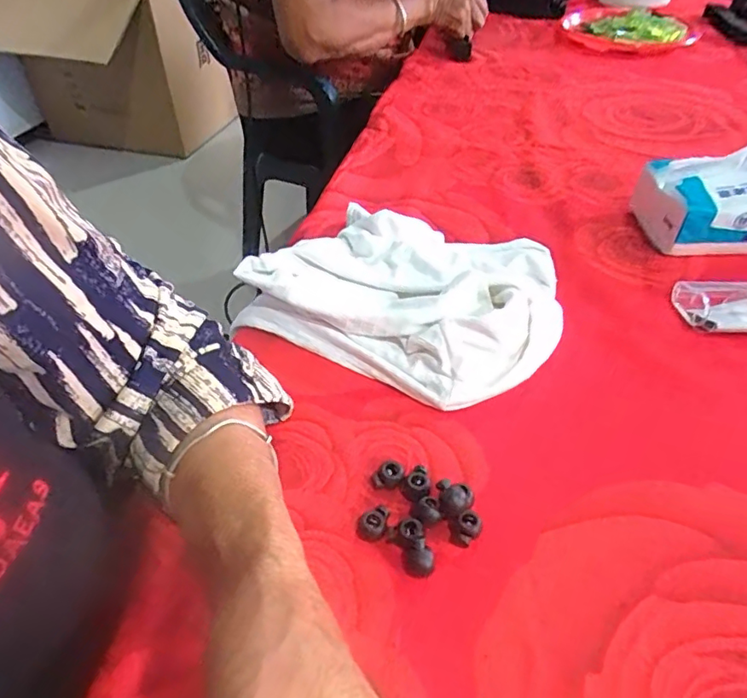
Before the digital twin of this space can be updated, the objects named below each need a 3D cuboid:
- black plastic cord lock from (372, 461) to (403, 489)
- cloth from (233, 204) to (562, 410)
[{"bbox_3d":[0.009,0.074,0.317,0.017,0.010,0.013,-35,52,-30],"label":"black plastic cord lock"},{"bbox_3d":[0.031,-0.053,0.429,0.221,0.049,0.181,20,47,23],"label":"cloth"}]

